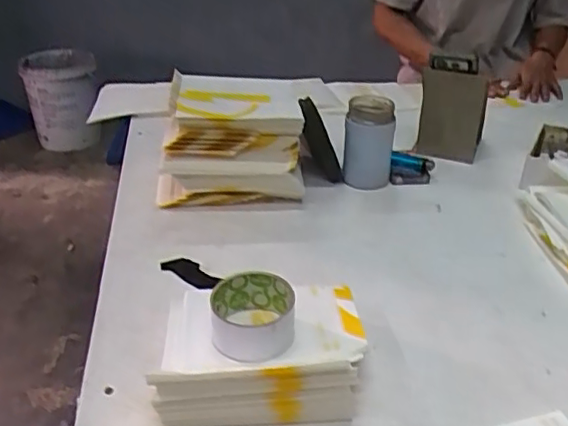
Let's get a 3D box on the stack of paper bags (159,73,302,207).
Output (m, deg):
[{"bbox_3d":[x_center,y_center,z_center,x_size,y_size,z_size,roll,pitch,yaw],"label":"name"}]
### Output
[{"bbox_3d":[-0.079,-0.126,0.969,0.218,0.148,0.213,3,31,2],"label":"stack of paper bags"}]

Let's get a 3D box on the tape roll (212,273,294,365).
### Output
[{"bbox_3d":[-0.030,0.100,0.590,0.078,0.041,0.080,1,31,-2],"label":"tape roll"}]

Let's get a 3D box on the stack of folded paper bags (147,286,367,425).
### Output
[{"bbox_3d":[-0.020,0.125,0.595,0.194,0.075,0.160,-1,31,-6],"label":"stack of folded paper bags"}]

